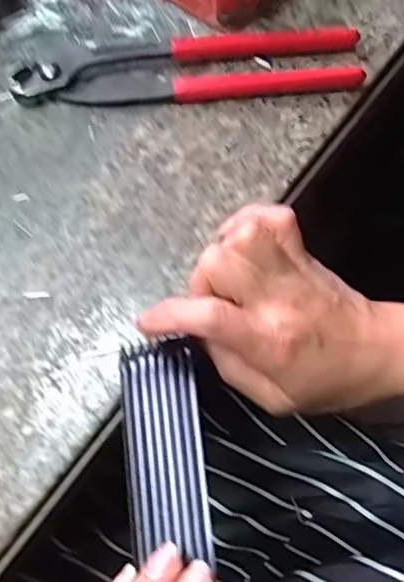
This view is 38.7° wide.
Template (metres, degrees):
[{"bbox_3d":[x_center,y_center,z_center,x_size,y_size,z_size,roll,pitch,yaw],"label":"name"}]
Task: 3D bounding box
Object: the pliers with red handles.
[{"bbox_3d":[-0.009,-0.129,0.330,0.191,0.015,0.041,-4,74,1],"label":"pliers with red handles"}]

